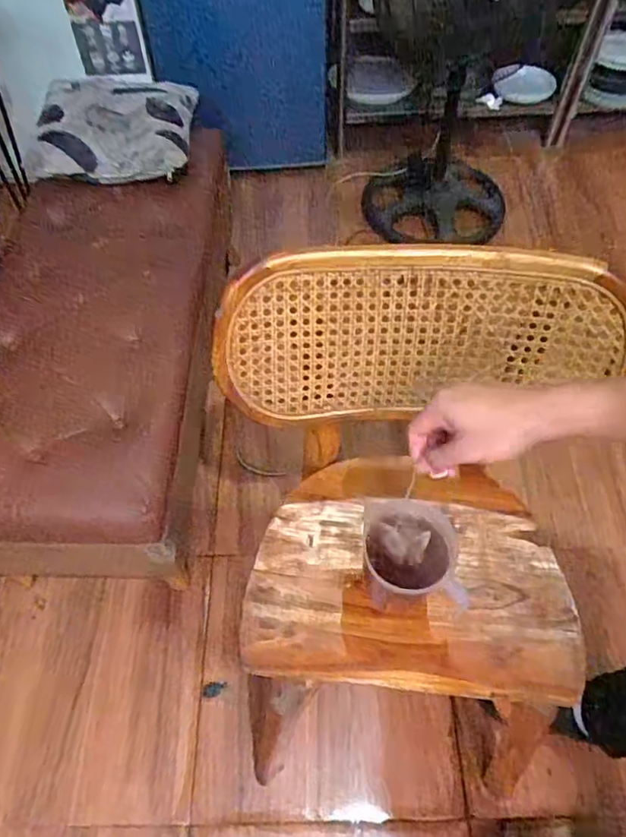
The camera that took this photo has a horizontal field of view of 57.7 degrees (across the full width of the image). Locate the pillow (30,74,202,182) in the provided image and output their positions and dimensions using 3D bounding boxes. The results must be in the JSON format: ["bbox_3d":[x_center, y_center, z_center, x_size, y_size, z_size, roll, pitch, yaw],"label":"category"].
[{"bbox_3d":[-0.468,-0.707,1.357,0.353,0.104,0.314,-4,57,-1],"label":"pillow"}]

